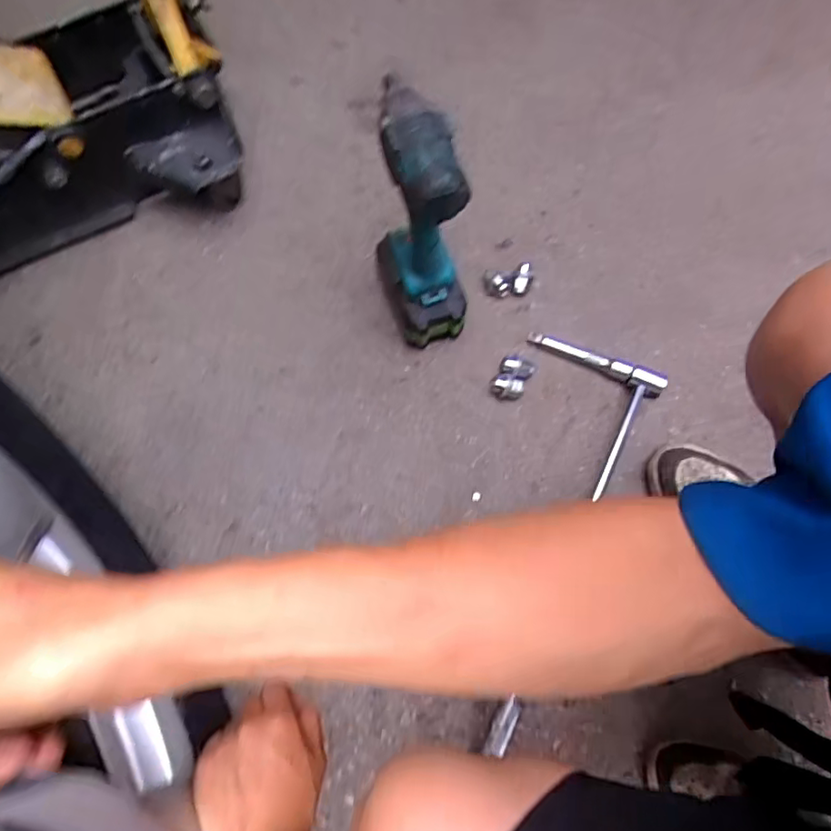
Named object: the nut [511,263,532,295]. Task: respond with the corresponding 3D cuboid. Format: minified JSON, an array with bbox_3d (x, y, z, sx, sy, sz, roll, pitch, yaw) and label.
[{"bbox_3d":[0.134,-0.171,0.744,0.021,0.018,0.035,25,73,9],"label":"nut"}]

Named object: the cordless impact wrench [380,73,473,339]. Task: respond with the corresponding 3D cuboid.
[{"bbox_3d":[0.001,-0.198,0.635,0.073,0.272,0.153,-18,73,-4],"label":"cordless impact wrench"}]

